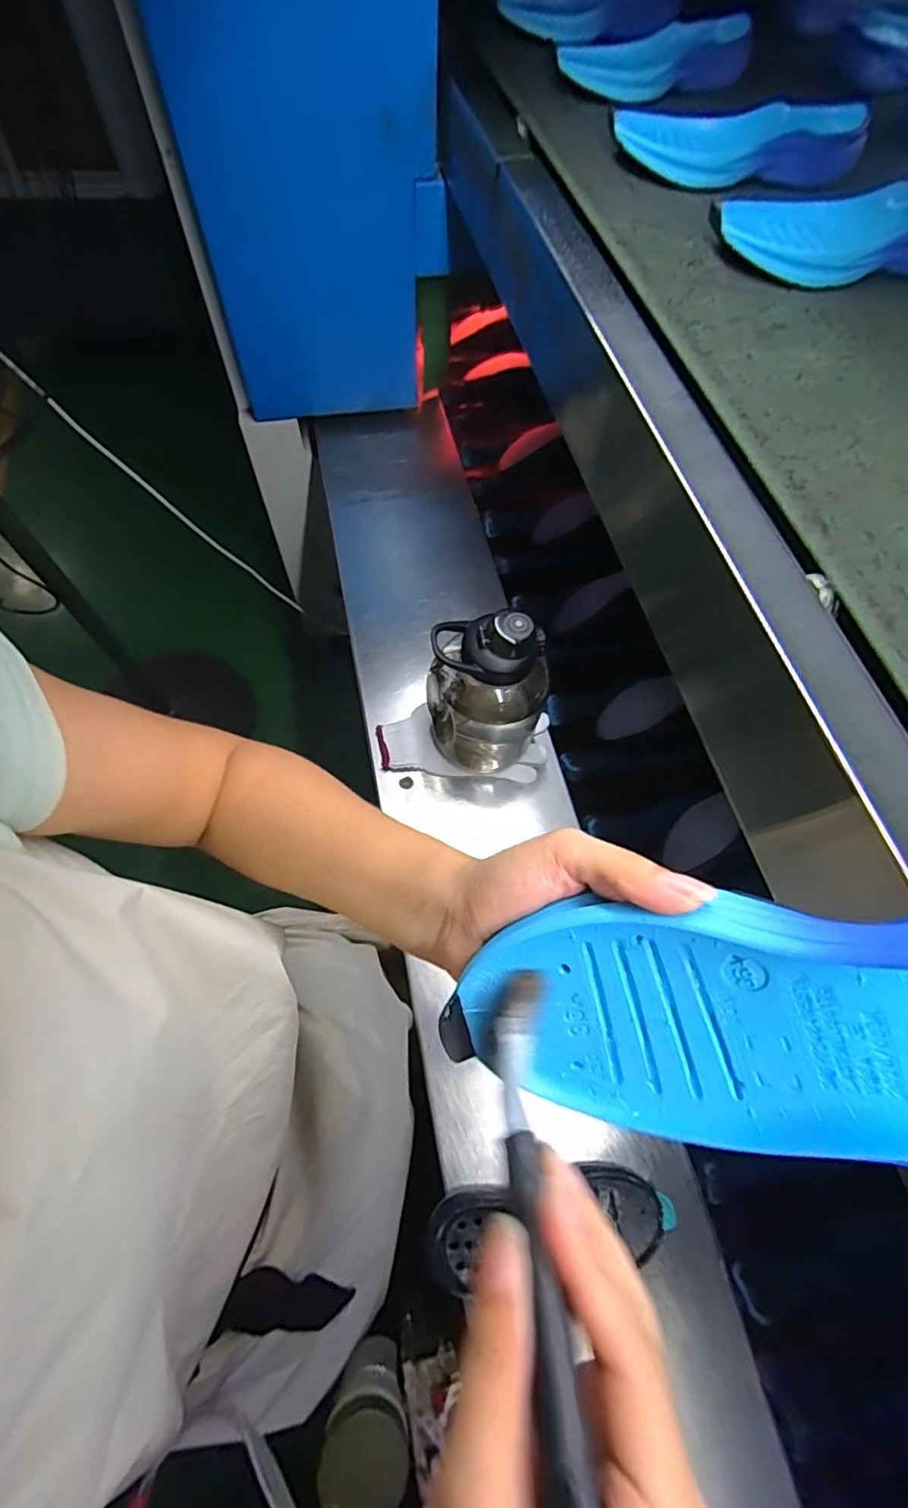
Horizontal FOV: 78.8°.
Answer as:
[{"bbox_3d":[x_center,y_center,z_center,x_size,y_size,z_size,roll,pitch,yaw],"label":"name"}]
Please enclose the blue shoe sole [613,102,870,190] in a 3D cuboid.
[{"bbox_3d":[0.275,-0.593,0.536,0.236,0.035,0.078,3,67,0],"label":"blue shoe sole"}]

